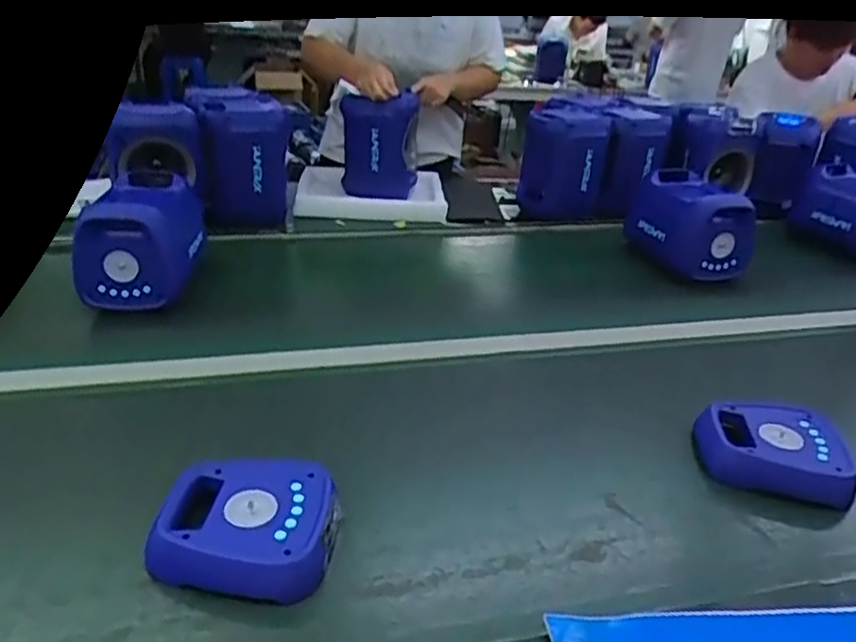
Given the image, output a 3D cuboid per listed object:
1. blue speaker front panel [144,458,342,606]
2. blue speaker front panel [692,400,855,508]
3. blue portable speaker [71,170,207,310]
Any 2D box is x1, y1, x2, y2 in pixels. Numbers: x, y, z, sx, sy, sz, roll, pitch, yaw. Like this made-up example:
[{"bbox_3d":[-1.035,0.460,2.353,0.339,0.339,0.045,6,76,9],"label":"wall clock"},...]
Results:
[{"bbox_3d":[-0.183,0.208,0.703,0.177,0.052,0.147,4,26,2],"label":"blue speaker front panel"},{"bbox_3d":[0.448,0.168,0.891,0.184,0.055,0.158,8,31,16],"label":"blue speaker front panel"},{"bbox_3d":[-0.466,-0.134,1.120,0.159,0.163,0.201,4,27,-1],"label":"blue portable speaker"}]

